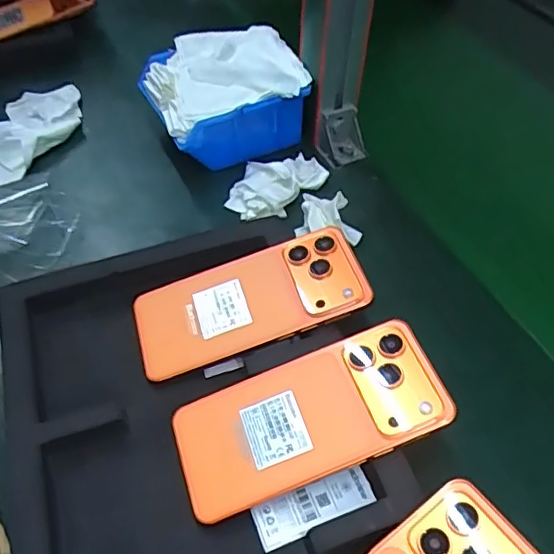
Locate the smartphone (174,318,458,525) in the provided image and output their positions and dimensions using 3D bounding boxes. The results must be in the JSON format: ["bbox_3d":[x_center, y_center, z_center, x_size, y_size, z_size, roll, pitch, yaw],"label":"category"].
[{"bbox_3d":[0.019,0.085,0.351,0.161,0.010,0.076,-22,52,-1],"label":"smartphone"}]

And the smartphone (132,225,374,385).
[{"bbox_3d":[-0.019,0.018,0.413,0.164,0.013,0.075,-20,51,-2],"label":"smartphone"}]

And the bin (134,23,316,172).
[{"bbox_3d":[-0.053,-0.177,0.561,0.139,0.082,0.122,-17,53,-16],"label":"bin"}]

